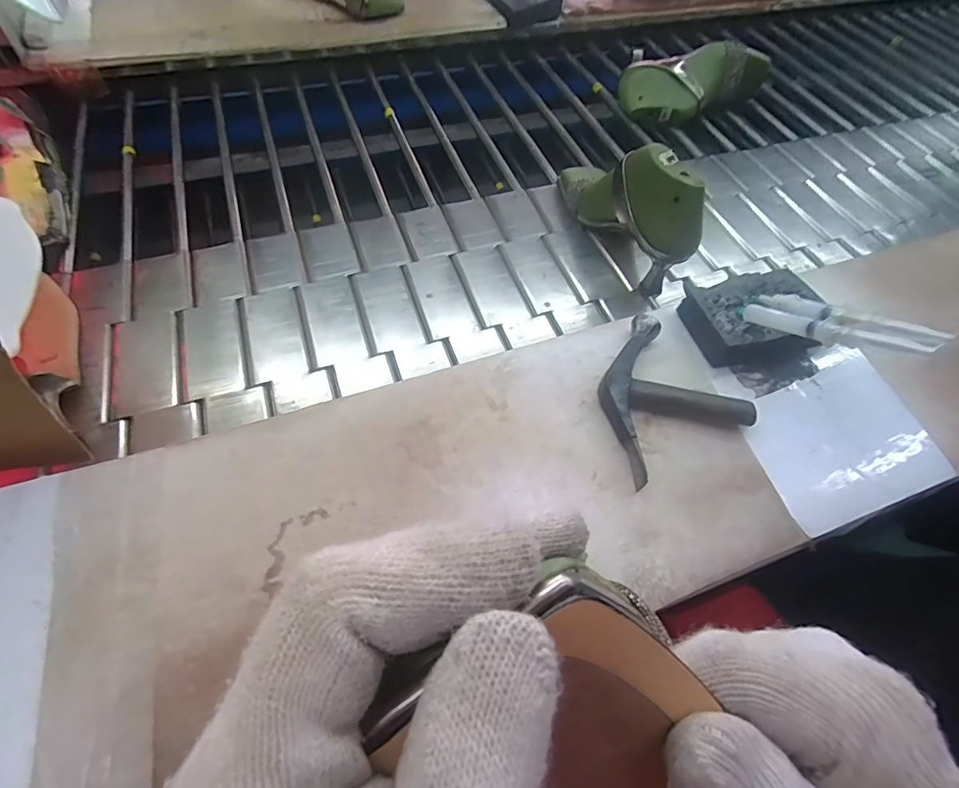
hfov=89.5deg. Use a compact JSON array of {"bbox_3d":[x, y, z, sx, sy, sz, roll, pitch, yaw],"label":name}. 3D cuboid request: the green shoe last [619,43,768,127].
[{"bbox_3d":[0.357,-0.535,0.818,0.243,0.086,0.121,-25,62,-20],"label":"green shoe last"}]

